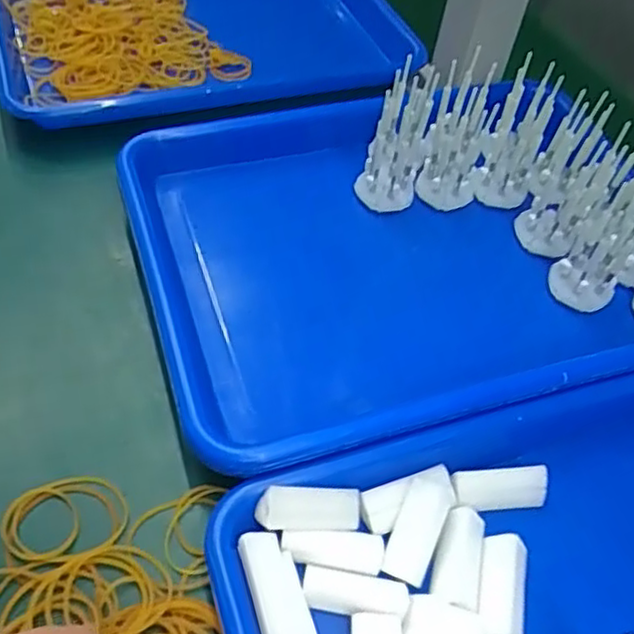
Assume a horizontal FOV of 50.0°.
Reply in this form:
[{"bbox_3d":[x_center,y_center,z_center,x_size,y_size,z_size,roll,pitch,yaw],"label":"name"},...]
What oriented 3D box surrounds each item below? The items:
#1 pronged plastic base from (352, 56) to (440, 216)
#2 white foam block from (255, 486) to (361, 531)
[{"bbox_3d":[0.052,-0.116,0.439,0.035,0.027,0.093,16,91,11],"label":"pronged plastic base"},{"bbox_3d":[-0.003,0.086,0.305,0.049,0.011,0.017,8,49,-26],"label":"white foam block"}]

